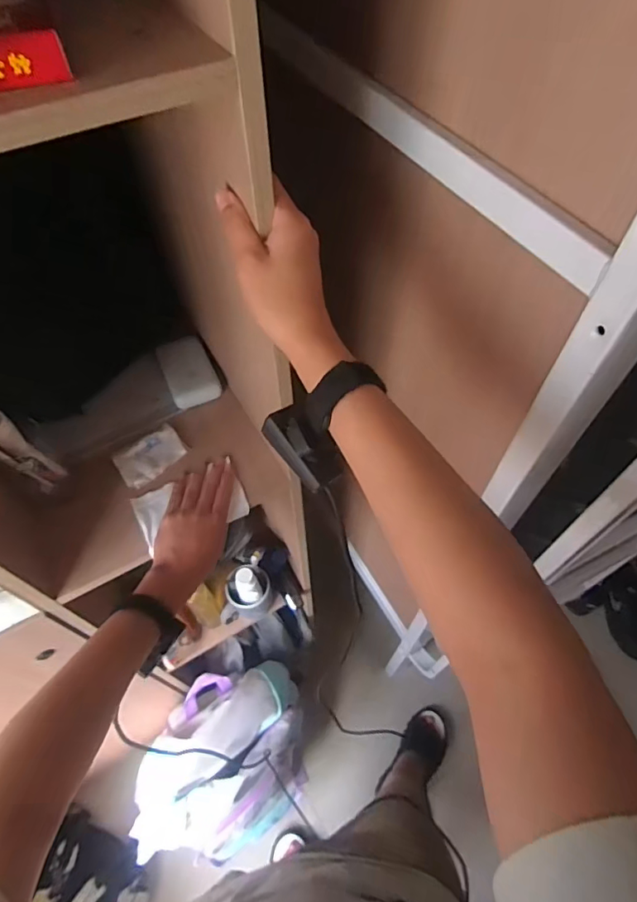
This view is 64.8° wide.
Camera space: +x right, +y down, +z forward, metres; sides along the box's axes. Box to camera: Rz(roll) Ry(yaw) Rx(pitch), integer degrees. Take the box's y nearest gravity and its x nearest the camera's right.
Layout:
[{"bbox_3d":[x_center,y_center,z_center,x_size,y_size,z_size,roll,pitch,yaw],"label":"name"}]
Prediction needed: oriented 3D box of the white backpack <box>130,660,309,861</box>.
[{"bbox_3d":[-0.203,0.713,1.146,0.320,0.495,0.329,-4,57,-1],"label":"white backpack"}]

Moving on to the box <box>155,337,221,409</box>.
[{"bbox_3d":[-0.197,-0.123,0.766,0.071,0.030,0.118,-21,59,-12],"label":"box"}]

